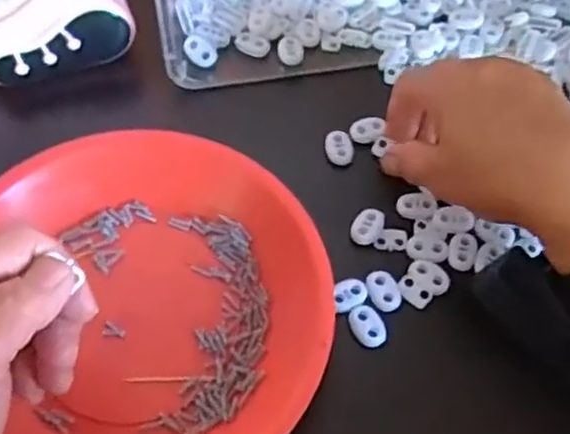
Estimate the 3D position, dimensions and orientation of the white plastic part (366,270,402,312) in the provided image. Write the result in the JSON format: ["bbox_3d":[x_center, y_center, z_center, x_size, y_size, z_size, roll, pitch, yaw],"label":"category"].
[{"bbox_3d":[0.052,0.038,0.368,0.016,0.004,0.023,-17,63,-14],"label":"white plastic part"}]

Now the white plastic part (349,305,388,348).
[{"bbox_3d":[0.043,0.056,0.356,0.016,0.004,0.022,-17,63,-14],"label":"white plastic part"}]

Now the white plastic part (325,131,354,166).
[{"bbox_3d":[0.032,-0.041,0.414,0.015,0.005,0.022,-11,62,-11],"label":"white plastic part"}]

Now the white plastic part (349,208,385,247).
[{"bbox_3d":[0.046,0.005,0.385,0.015,0.005,0.022,36,64,15],"label":"white plastic part"}]

